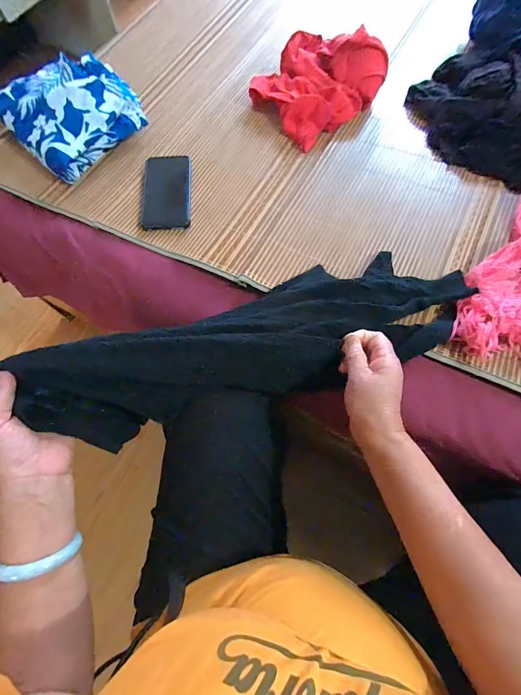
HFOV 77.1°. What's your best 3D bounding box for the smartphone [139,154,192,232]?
[{"bbox_3d":[-0.157,-0.261,0.545,0.079,0.013,0.147,-5,68,1],"label":"smartphone"}]

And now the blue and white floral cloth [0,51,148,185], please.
[{"bbox_3d":[-0.333,-0.421,0.582,0.199,0.083,0.210,39,75,17],"label":"blue and white floral cloth"}]

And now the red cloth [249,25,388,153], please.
[{"bbox_3d":[0.103,-0.491,0.599,0.209,0.084,0.191,-34,69,-10],"label":"red cloth"}]

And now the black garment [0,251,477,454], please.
[{"bbox_3d":[0.002,-0.011,0.412,0.518,0.094,0.152,-16,68,-11],"label":"black garment"}]

